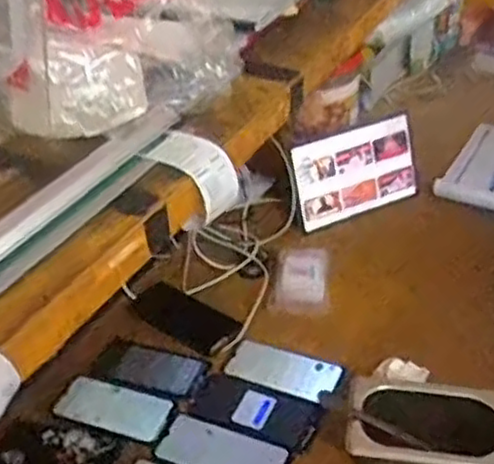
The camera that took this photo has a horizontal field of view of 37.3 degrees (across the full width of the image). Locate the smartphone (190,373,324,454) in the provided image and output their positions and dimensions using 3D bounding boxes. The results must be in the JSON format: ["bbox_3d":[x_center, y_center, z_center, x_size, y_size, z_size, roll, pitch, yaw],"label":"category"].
[{"bbox_3d":[0.011,0.231,0.968,0.171,0.011,0.079,17,41,24],"label":"smartphone"}]

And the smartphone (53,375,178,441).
[{"bbox_3d":[-0.176,0.233,0.980,0.158,0.010,0.072,11,39,18],"label":"smartphone"}]

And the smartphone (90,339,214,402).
[{"bbox_3d":[-0.137,0.192,1.034,0.155,0.006,0.074,12,40,19],"label":"smartphone"}]

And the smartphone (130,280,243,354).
[{"bbox_3d":[-0.094,0.128,1.117,0.173,0.013,0.080,23,44,30],"label":"smartphone"}]

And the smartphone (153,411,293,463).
[{"bbox_3d":[-0.029,0.277,0.917,0.160,0.009,0.076,15,41,22],"label":"smartphone"}]

